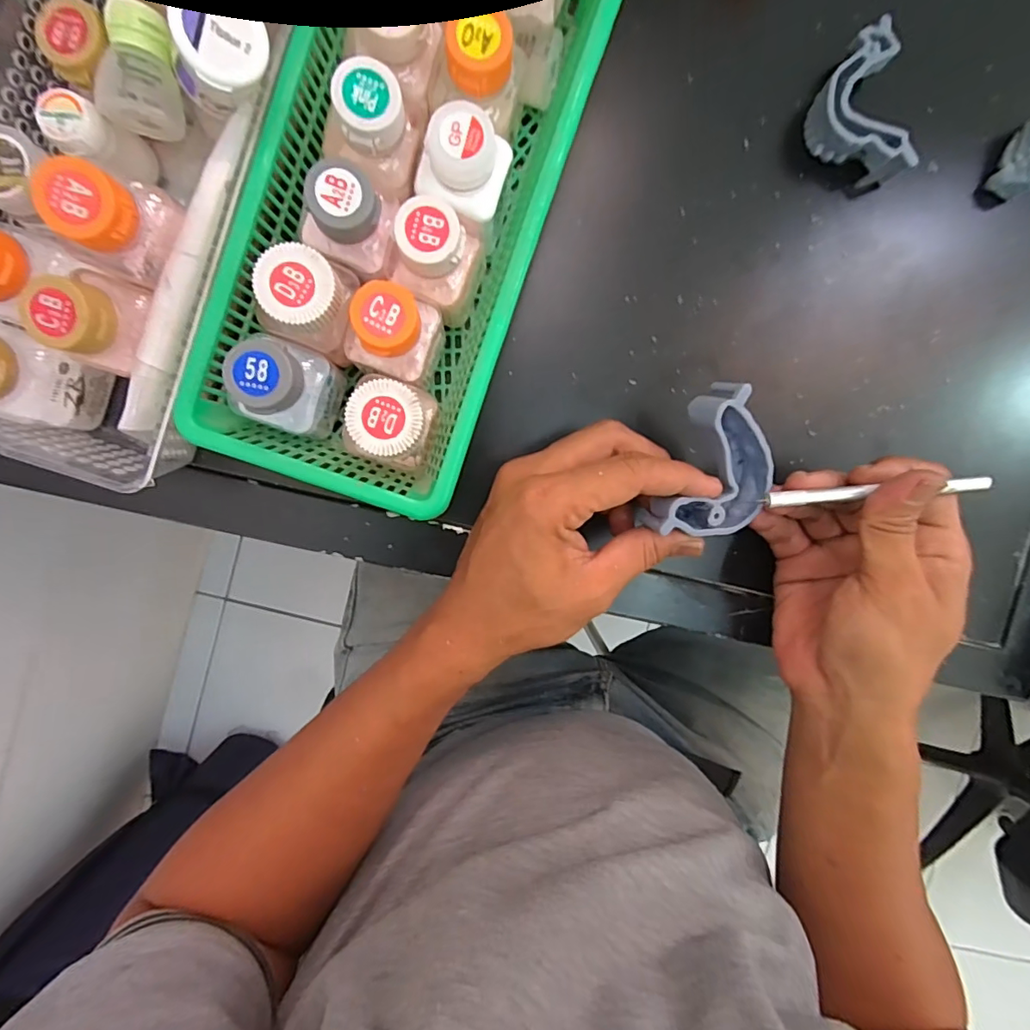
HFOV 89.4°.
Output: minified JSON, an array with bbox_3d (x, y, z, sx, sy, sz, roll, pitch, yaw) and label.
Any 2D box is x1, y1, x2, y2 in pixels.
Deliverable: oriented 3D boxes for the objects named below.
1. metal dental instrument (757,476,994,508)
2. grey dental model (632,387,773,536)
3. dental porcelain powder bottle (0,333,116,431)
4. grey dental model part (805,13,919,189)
[{"bbox_3d":[0.186,-0.011,0.268,0.118,0.008,0.006,-5,95,-2],"label":"metal dental instrument"},{"bbox_3d":[0.103,-0.020,0.264,0.059,0.031,0.078,29,91,-8],"label":"grey dental model"},{"bbox_3d":[-0.227,-0.062,0.240,0.038,0.058,0.038,12,94,-7],"label":"dental porcelain powder bottle"},{"bbox_3d":[0.197,-0.234,0.302,0.045,0.026,0.075,-12,96,-5],"label":"grey dental model part"}]

